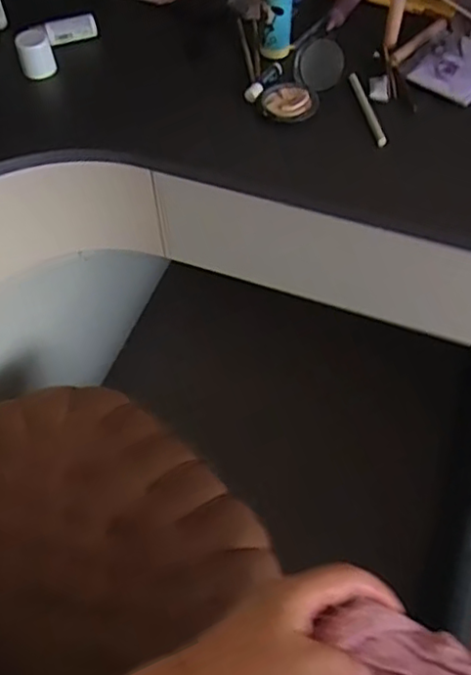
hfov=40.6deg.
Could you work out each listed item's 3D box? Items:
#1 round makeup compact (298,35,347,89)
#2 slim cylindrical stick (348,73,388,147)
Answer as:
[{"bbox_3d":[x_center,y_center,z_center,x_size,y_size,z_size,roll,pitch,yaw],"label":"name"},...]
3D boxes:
[{"bbox_3d":[0.105,-0.337,0.777,0.068,0.056,0.016,42,41,18],"label":"round makeup compact"},{"bbox_3d":[0.157,-0.277,0.770,0.013,0.011,0.131,-8,55,-6],"label":"slim cylindrical stick"}]

